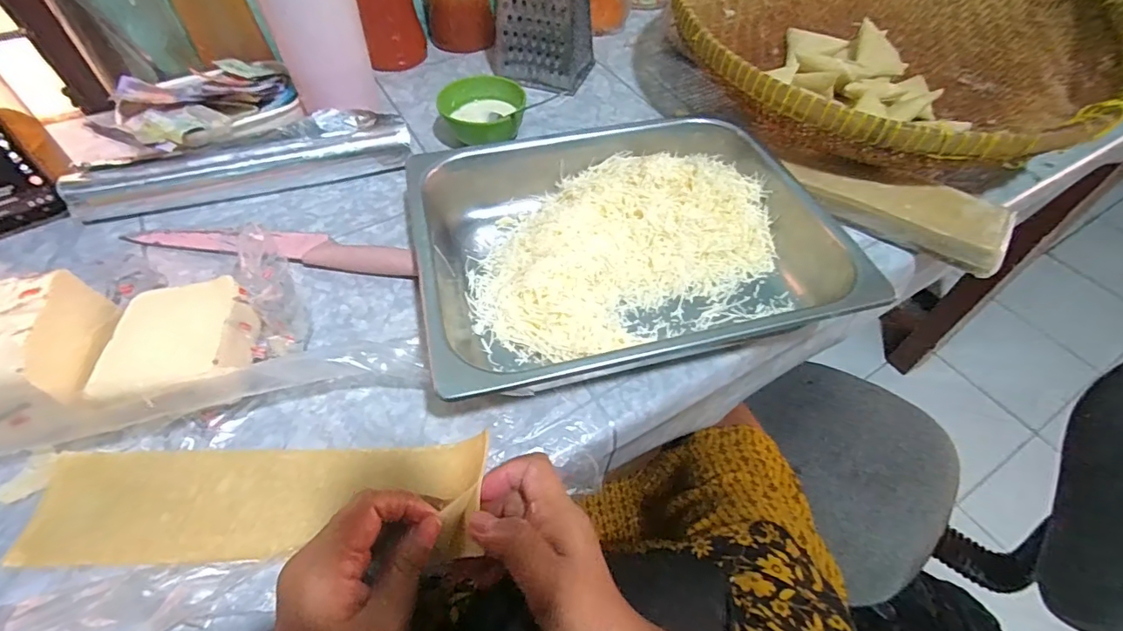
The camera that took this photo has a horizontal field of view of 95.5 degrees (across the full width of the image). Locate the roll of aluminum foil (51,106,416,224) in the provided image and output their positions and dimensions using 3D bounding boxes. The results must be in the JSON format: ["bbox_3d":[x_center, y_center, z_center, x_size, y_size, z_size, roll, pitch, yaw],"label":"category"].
[{"bbox_3d":[-0.301,-0.148,0.495,0.301,0.042,0.050,-15,55,-12],"label":"roll of aluminum foil"}]

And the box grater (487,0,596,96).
[{"bbox_3d":[-0.026,-0.362,0.590,0.119,0.162,0.074,16,55,11],"label":"box grater"}]

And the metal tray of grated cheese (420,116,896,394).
[{"bbox_3d":[0.046,-0.061,0.425,0.311,0.063,0.260,-11,54,-9],"label":"metal tray of grated cheese"}]

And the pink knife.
[{"bbox_3d":[-0.252,-0.061,0.455,0.248,0.016,0.036,7,53,4],"label":"pink knife"}]

